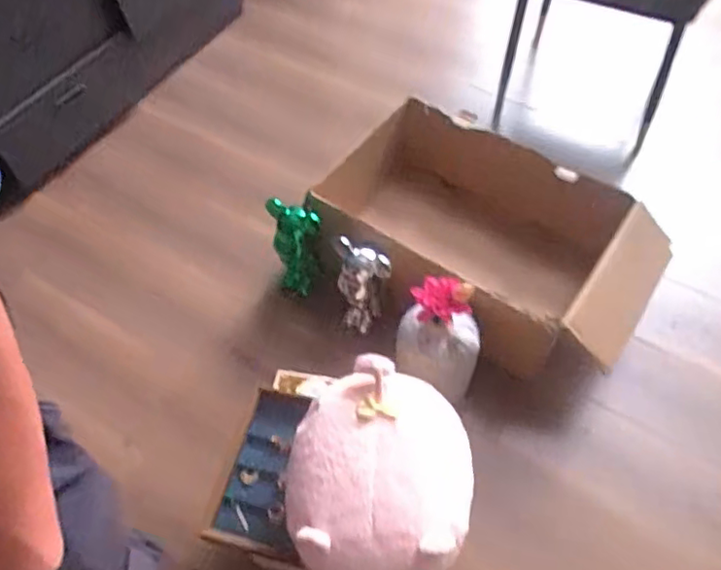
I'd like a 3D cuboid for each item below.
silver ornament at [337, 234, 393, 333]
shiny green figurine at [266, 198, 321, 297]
[{"bbox_3d":[0.011,0.009,1.388,0.120,0.270,0.108,0,60,3],"label":"silver ornament"},{"bbox_3d":[-0.146,-0.087,1.441,0.125,0.270,0.102,25,61,18],"label":"shiny green figurine"}]

